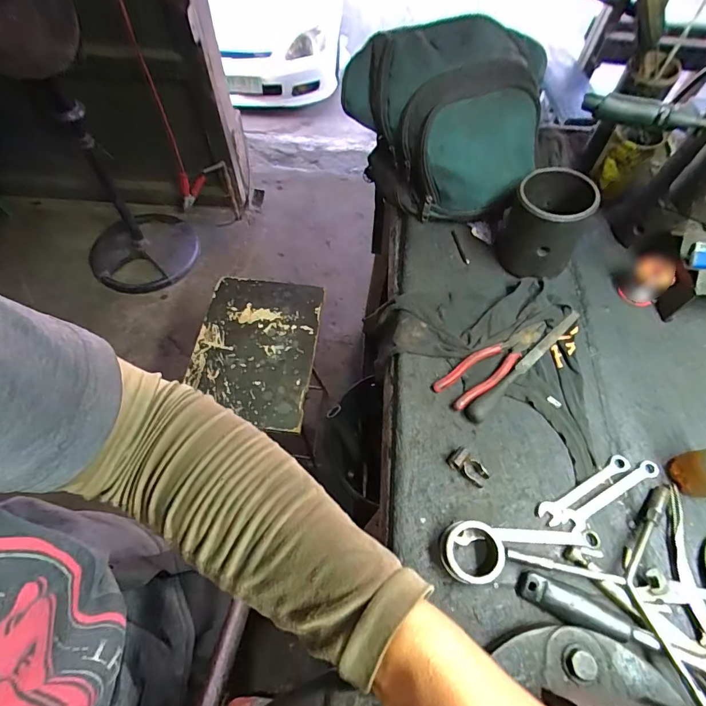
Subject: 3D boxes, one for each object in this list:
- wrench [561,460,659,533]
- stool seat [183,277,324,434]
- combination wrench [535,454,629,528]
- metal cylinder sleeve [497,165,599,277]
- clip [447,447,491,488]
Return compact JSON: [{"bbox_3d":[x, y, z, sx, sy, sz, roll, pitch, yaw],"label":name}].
[{"bbox_3d":[0.316,0.174,0.513,0.146,0.010,0.025,-23,64,-15],"label":"wrench"},{"bbox_3d":[-0.223,-0.014,0.968,0.264,0.023,0.375,6,60,1],"label":"stool seat"},{"bbox_3d":[0.287,0.165,0.519,0.145,0.006,0.027,-27,65,-17],"label":"combination wrench"},{"bbox_3d":[0.291,-0.193,0.643,0.119,0.138,0.095,31,64,14],"label":"metal cylinder sleeve"},{"bbox_3d":[0.144,0.142,0.521,0.051,0.019,0.026,36,65,17],"label":"clip"}]

